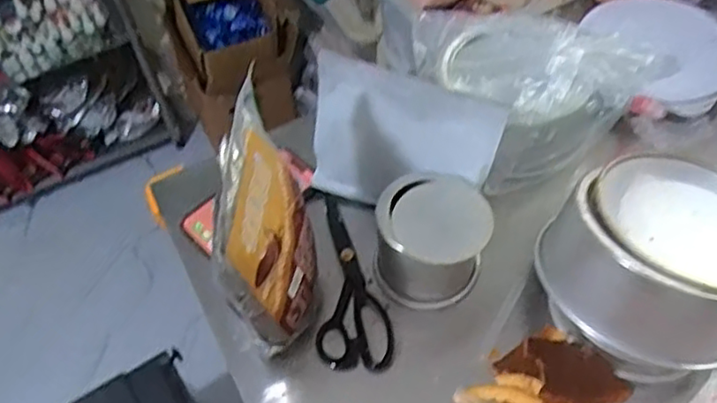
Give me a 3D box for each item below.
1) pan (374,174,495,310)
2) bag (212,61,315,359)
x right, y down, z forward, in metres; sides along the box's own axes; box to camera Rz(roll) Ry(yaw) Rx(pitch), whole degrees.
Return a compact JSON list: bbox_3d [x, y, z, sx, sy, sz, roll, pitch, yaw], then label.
[{"bbox_3d":[0.077,0.041,0.689,0.118,0.102,0.098,-1,54,3],"label":"pan"},{"bbox_3d":[-0.080,0.030,0.622,0.070,0.231,0.166,-6,54,0],"label":"bag"}]

